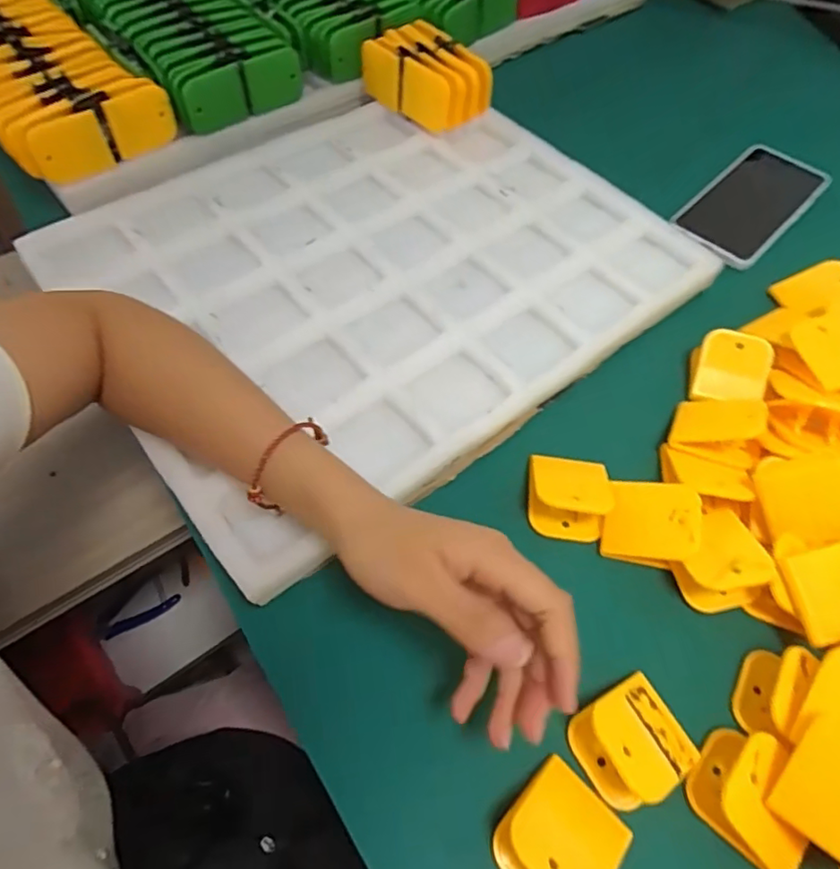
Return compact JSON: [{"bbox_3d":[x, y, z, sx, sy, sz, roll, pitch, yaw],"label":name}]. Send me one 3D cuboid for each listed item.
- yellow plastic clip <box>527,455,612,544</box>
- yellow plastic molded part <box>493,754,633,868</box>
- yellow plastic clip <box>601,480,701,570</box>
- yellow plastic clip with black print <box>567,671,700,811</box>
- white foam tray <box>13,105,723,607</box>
[{"bbox_3d":[0.095,0.035,0.370,0.049,0.028,0.054,9,59,3],"label":"yellow plastic clip"},{"bbox_3d":[0.066,0.188,0.272,0.054,0.028,0.048,-38,67,-23],"label":"yellow plastic molded part"},{"bbox_3d":[0.141,0.053,0.357,0.053,0.018,0.053,1,64,24],"label":"yellow plastic clip"},{"bbox_3d":[0.108,0.155,0.295,0.055,0.026,0.048,-24,63,-16],"label":"yellow plastic clip with black print"},{"bbox_3d":[-0.034,-0.136,0.462,0.431,0.020,0.348,-34,66,-21],"label":"white foam tray"}]

